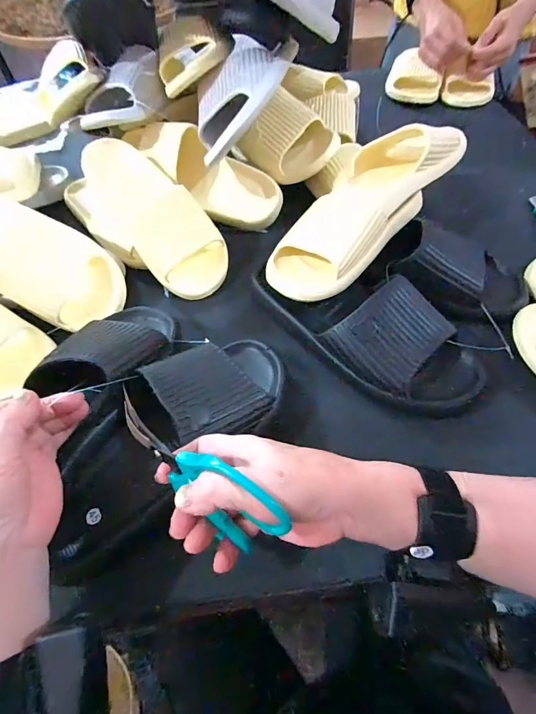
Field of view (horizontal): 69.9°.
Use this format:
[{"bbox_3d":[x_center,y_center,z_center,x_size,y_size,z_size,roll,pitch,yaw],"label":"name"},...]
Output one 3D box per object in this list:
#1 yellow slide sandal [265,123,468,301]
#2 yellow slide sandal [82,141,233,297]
[{"bbox_3d":[0.113,-0.192,0.453,0.102,0.084,0.296,34,63,22],"label":"yellow slide sandal"},{"bbox_3d":[-0.149,-0.176,0.502,0.112,0.071,0.240,-40,79,-22],"label":"yellow slide sandal"}]

